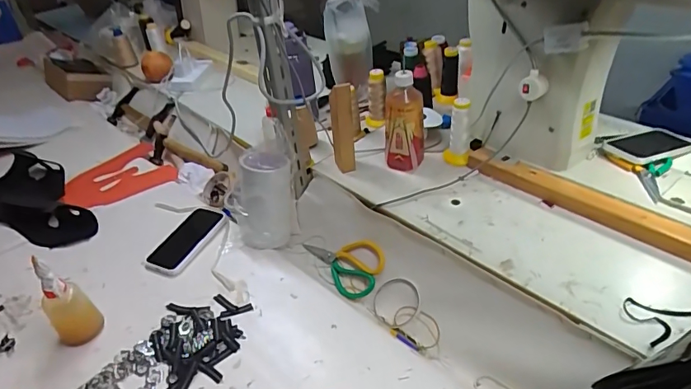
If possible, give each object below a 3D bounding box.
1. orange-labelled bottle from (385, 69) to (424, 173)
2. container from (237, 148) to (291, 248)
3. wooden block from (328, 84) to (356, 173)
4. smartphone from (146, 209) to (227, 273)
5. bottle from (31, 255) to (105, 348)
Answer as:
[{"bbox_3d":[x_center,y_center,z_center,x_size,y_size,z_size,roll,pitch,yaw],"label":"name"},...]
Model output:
[{"bbox_3d":[0.109,-0.135,0.869,0.071,0.180,0.064,2,38,11],"label":"orange-labelled bottle"},{"bbox_3d":[-0.151,0.008,0.883,0.115,0.168,0.110,-10,36,-6],"label":"container"},{"bbox_3d":[-0.007,-0.122,0.872,0.042,0.171,0.041,-7,37,0],"label":"wooden block"},{"bbox_3d":[-0.311,0.085,0.925,0.091,0.016,0.165,13,40,24],"label":"smartphone"},{"bbox_3d":[-0.433,0.169,0.727,0.053,0.155,0.062,26,46,37],"label":"bottle"}]

